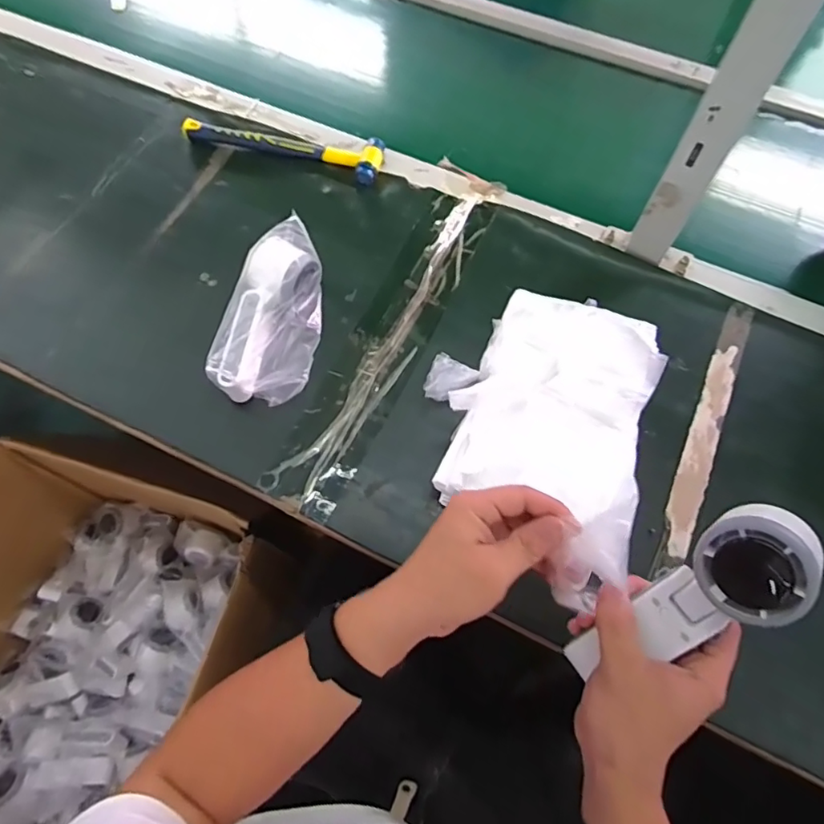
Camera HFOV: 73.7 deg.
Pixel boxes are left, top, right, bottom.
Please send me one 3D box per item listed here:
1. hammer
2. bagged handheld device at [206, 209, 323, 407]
[{"bbox_3d":[-0.152,-0.325,0.663,0.240,0.023,0.061,18,67,7],"label":"hammer"},{"bbox_3d":[-0.135,-0.092,0.535,0.084,0.071,0.166,6,66,2],"label":"bagged handheld device"}]

